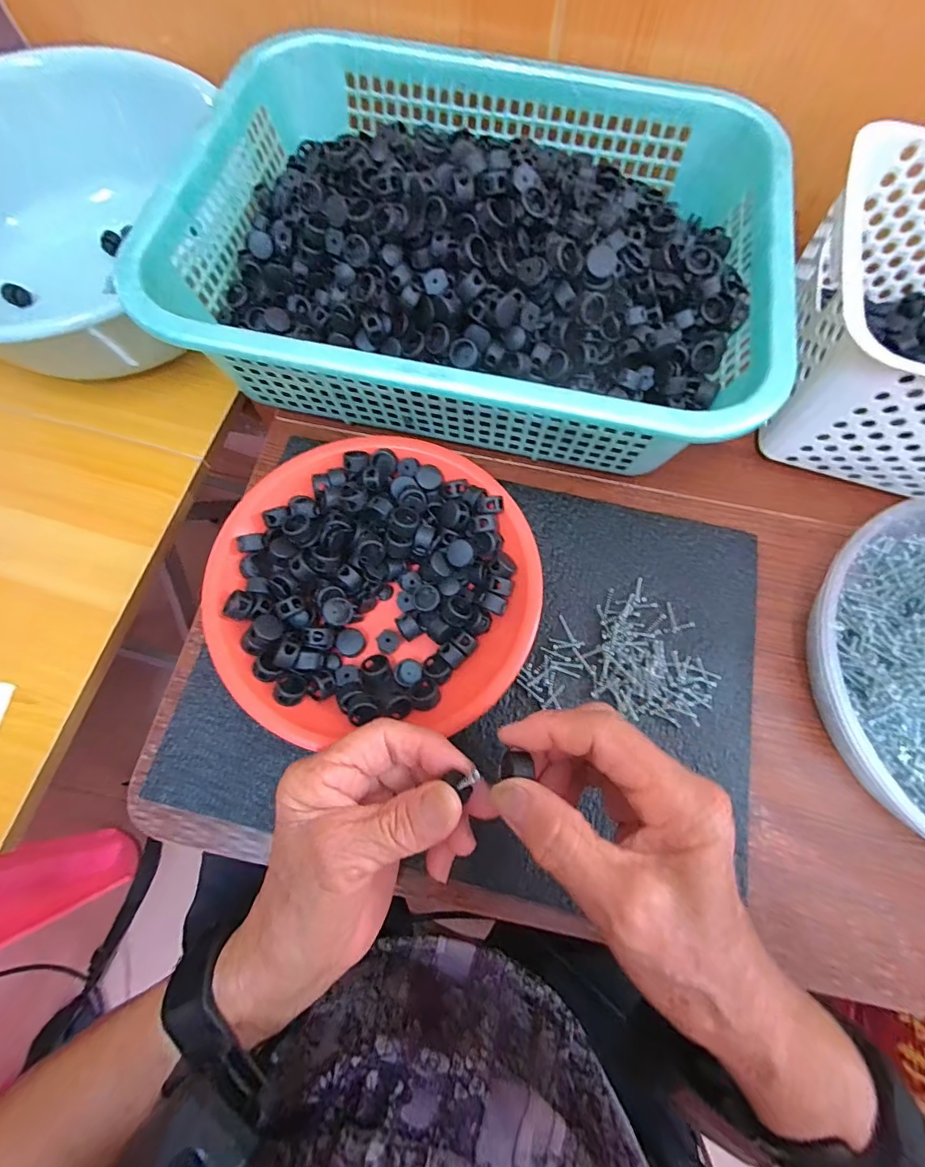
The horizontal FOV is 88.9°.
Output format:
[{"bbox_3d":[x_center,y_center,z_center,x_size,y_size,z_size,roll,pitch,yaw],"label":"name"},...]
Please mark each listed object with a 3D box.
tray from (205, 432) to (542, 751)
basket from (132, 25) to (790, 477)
[{"bbox_3d":[-0.052,-0.005,0.289,0.187,0.033,0.182,0,73,0],"label":"tray"},{"bbox_3d":[0.014,-0.236,0.334,0.382,0.098,0.289,12,73,3],"label":"basket"}]

